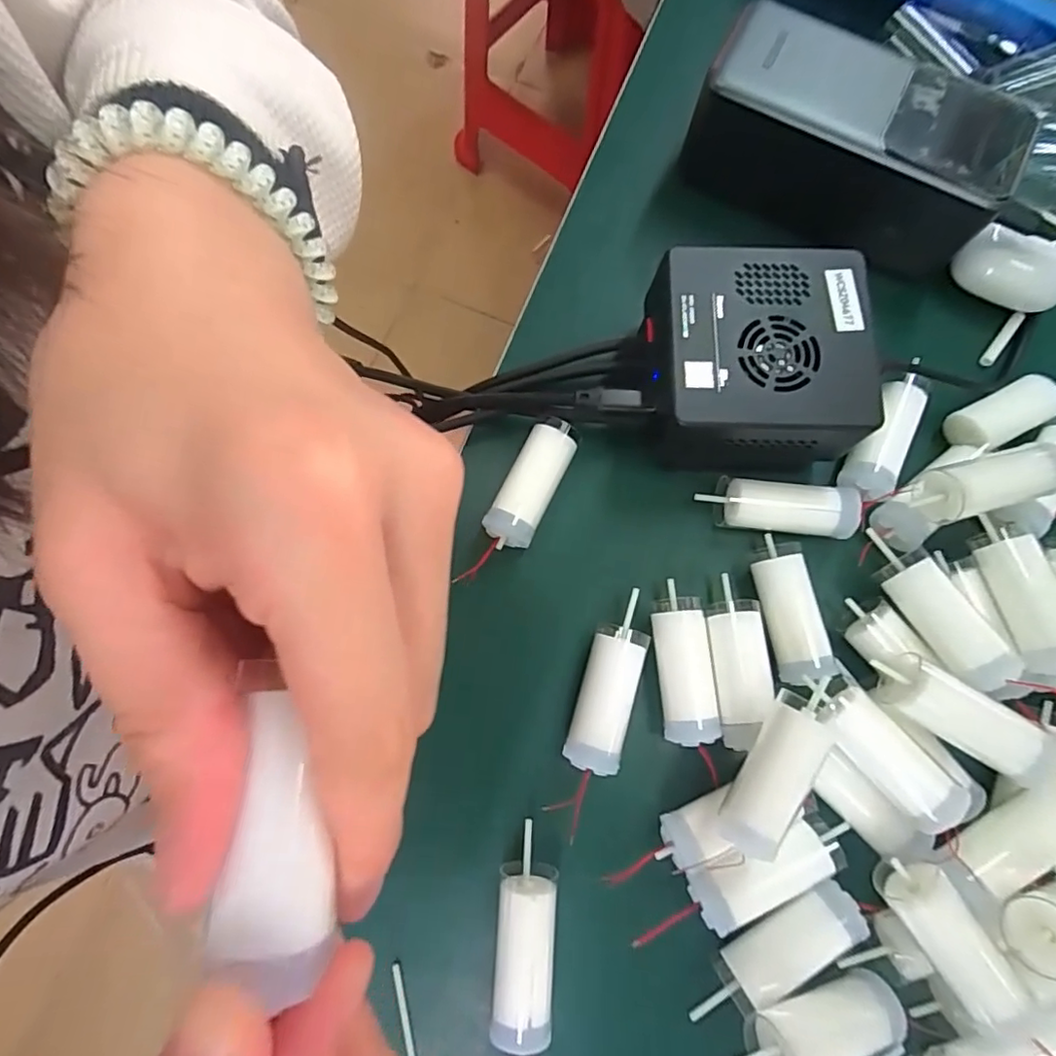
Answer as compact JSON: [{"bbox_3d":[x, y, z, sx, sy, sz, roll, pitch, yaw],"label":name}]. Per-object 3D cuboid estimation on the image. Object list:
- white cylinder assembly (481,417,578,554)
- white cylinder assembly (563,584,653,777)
[{"bbox_3d":[0.002,-0.017,0.245,0.019,0.023,0.054,25,79,5],"label":"white cylinder assembly"},{"bbox_3d":[0.031,0.059,0.230,0.020,0.024,0.065,17,79,4],"label":"white cylinder assembly"}]

